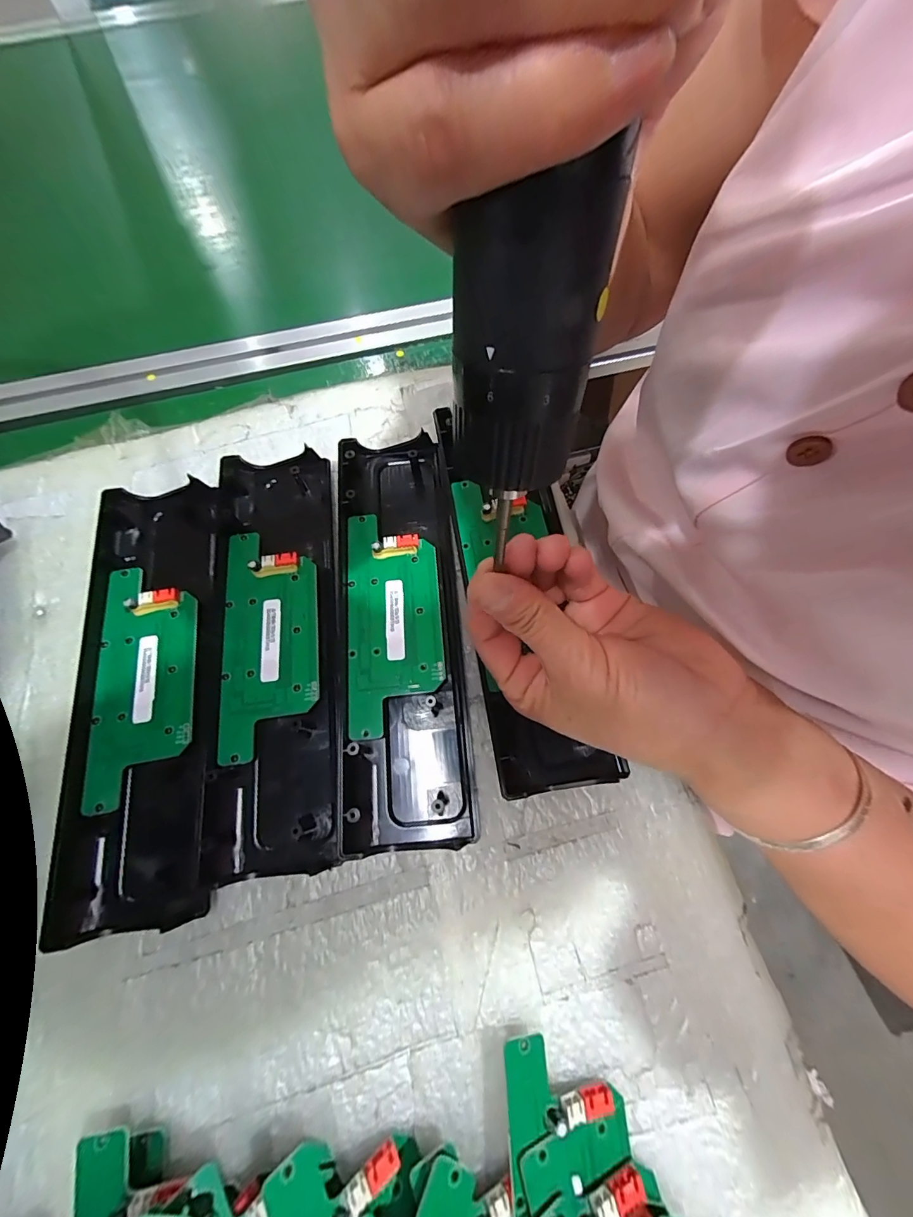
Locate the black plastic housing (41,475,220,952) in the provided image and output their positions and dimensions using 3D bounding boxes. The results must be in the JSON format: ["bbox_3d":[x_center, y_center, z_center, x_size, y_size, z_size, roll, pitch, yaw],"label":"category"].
[{"bbox_3d":[-0.174,0.038,0.248,0.067,0.018,0.245,-9,68,-3],"label":"black plastic housing"}]

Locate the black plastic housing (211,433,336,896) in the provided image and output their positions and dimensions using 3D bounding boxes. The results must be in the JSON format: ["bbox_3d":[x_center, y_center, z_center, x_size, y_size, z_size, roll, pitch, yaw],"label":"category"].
[{"bbox_3d":[-0.107,0.016,0.255,0.070,0.020,0.244,-8,68,-3],"label":"black plastic housing"}]

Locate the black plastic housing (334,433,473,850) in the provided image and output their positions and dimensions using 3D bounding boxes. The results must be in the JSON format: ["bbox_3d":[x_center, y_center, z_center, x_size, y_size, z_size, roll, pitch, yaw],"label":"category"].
[{"bbox_3d":[-0.035,0.003,0.258,0.070,0.023,0.244,-6,68,-2],"label":"black plastic housing"}]

